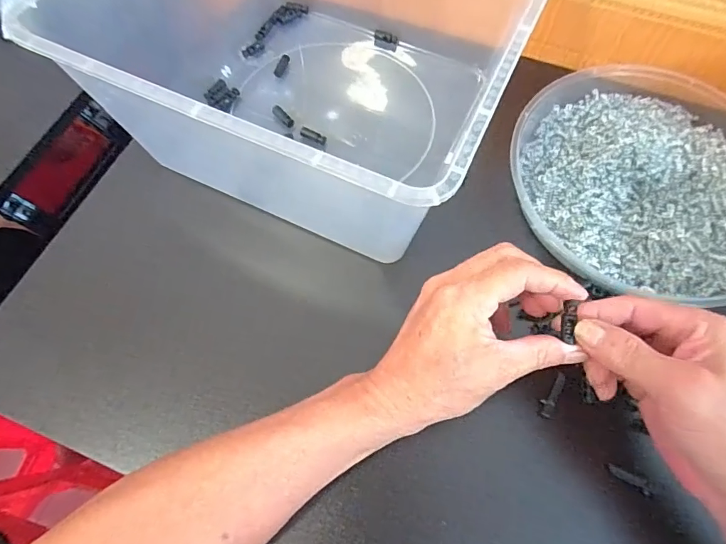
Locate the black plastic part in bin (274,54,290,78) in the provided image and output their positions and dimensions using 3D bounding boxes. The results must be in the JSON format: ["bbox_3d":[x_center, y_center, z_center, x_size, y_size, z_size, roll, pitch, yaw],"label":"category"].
[{"bbox_3d":[-0.082,-0.212,0.445,0.010,0.005,0.028,20,68,8],"label":"black plastic part in bin"}]

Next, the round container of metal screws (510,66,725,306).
[{"bbox_3d":[0.245,-0.081,0.364,0.233,0.043,0.209,13,67,5],"label":"round container of metal screws"}]

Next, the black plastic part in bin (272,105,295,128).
[{"bbox_3d":[-0.076,-0.149,0.416,0.009,0.006,0.026,-43,87,-17],"label":"black plastic part in bin"}]

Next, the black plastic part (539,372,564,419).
[{"bbox_3d":[0.136,0.088,0.314,0.010,0.009,0.035,24,69,10],"label":"black plastic part"}]

